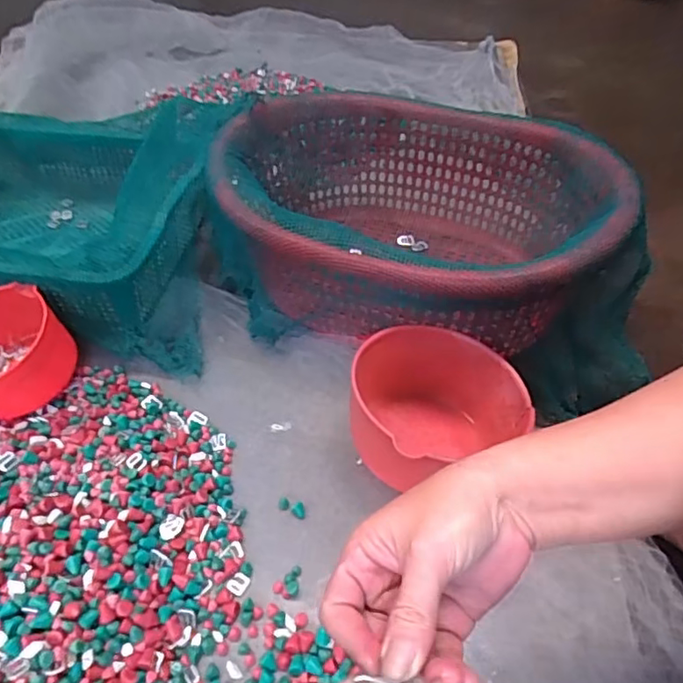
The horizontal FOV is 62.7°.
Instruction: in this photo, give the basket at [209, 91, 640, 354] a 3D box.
[{"bbox_3d":[0.091,-0.168,0.779,0.500,0.202,0.391,20,50,17],"label":"basket"}]

